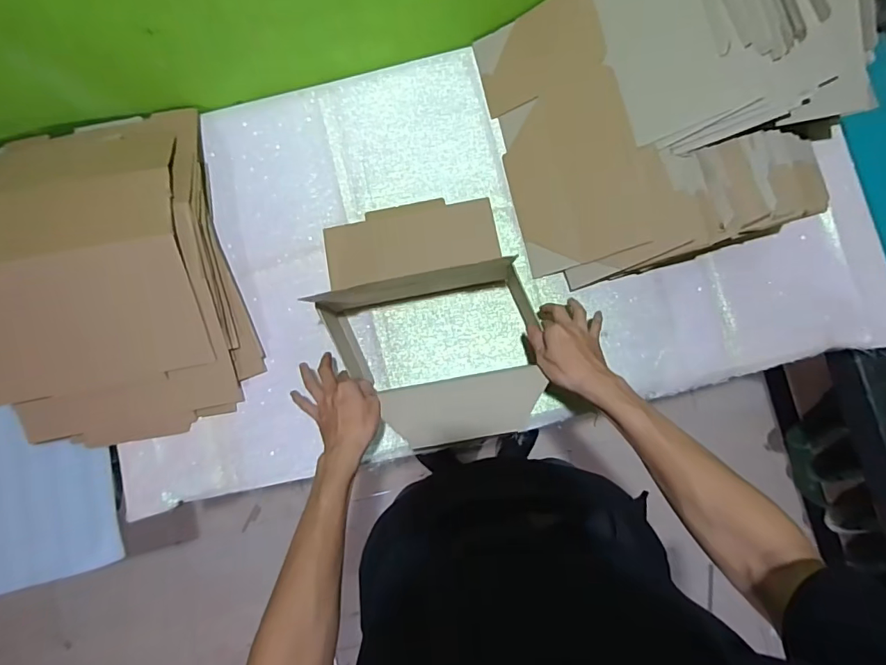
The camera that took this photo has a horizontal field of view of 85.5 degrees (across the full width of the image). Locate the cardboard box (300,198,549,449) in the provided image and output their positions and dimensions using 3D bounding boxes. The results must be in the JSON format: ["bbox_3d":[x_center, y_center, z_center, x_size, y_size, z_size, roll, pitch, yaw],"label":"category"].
[{"bbox_3d":[-0.020,-0.026,0.700,0.283,0.138,0.375,-12,84,1],"label":"cardboard box"}]

